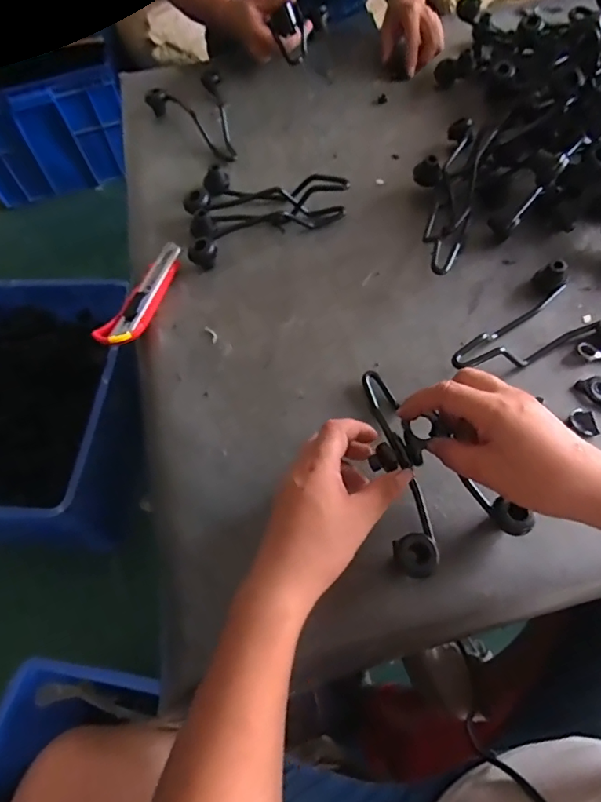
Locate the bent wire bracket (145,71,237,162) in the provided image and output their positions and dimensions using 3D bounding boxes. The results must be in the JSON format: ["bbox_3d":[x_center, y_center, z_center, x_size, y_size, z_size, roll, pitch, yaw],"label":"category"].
[{"bbox_3d":[-0.138,-0.426,0.747,0.120,0.038,0.187,-33,63,-14],"label":"bent wire bracket"}]

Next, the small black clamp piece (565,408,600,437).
[{"bbox_3d":[0.267,0.020,0.470,0.026,0.005,0.031,-4,60,2],"label":"small black clamp piece"}]

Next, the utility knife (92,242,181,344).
[{"bbox_3d":[-0.177,-0.123,0.574,0.043,0.019,0.154,20,63,15],"label":"utility knife"}]

